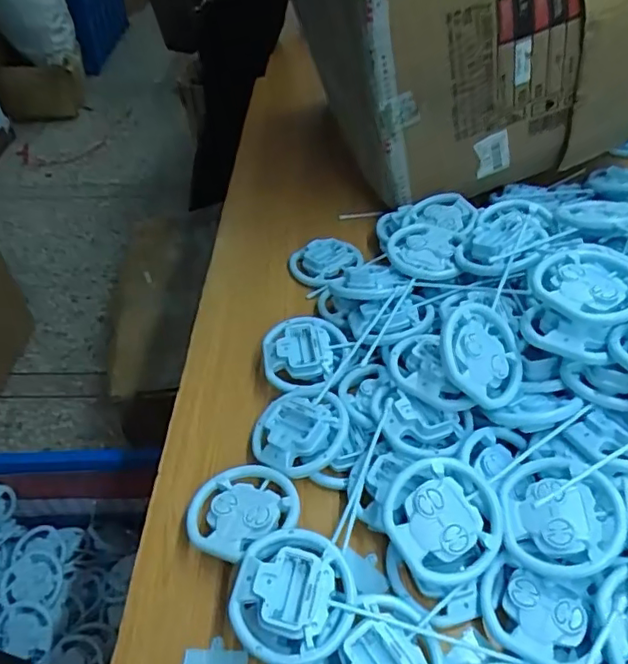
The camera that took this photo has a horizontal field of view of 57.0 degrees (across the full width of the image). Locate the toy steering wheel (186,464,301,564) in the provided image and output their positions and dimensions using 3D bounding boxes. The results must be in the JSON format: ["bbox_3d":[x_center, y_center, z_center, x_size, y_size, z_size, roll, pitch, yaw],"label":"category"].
[{"bbox_3d":[-0.066,0.169,0.542,0.101,0.035,0.088,-22,49,-20],"label":"toy steering wheel"}]

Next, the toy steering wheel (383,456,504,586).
[{"bbox_3d":[0.113,0.162,0.502,0.097,0.014,0.100,0,70,-1],"label":"toy steering wheel"}]

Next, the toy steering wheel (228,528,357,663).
[{"bbox_3d":[-0.016,0.212,0.470,0.096,0.034,0.099,0,46,0],"label":"toy steering wheel"}]

